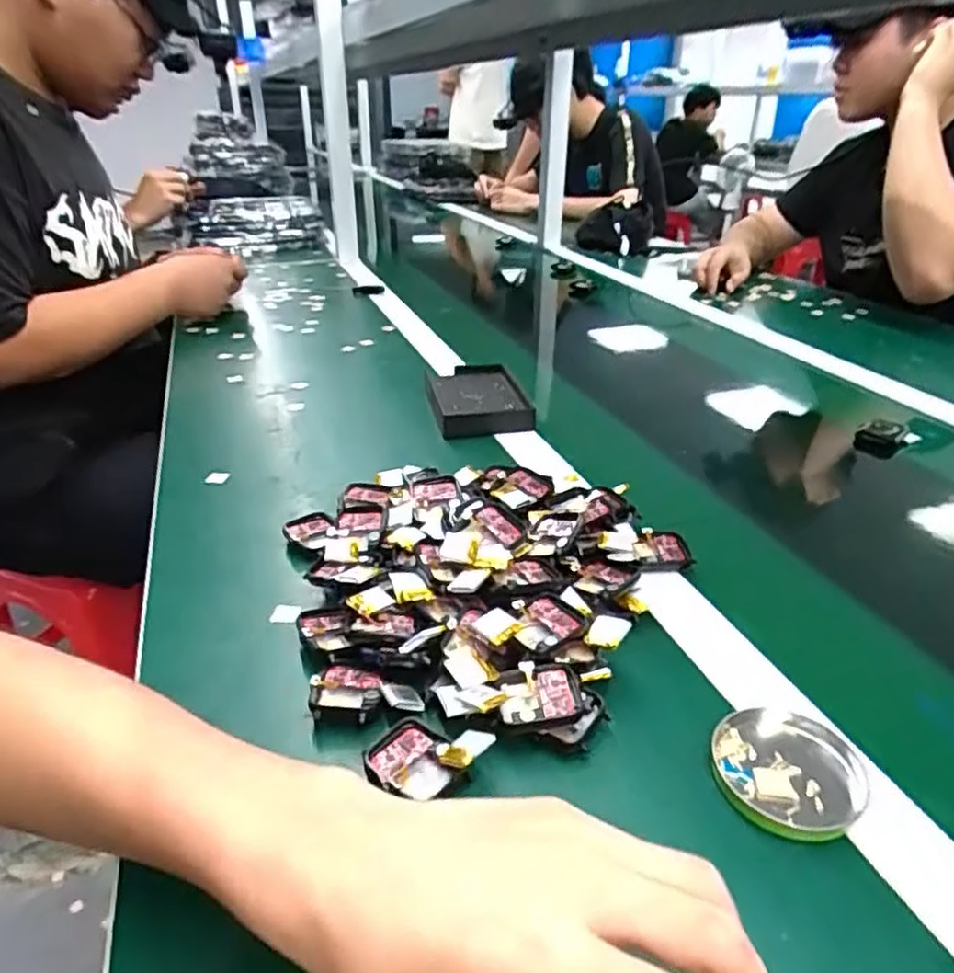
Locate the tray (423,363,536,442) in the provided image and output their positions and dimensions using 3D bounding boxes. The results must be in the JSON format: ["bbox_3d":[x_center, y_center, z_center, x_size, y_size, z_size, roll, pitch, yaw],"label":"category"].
[{"bbox_3d":[0.002,-0.091,0.717,0.096,0.030,0.142,-4,30,-8],"label":"tray"}]

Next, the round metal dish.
[{"bbox_3d":[0.145,0.133,0.323,0.065,0.009,0.064,0,29,0],"label":"round metal dish"}]

